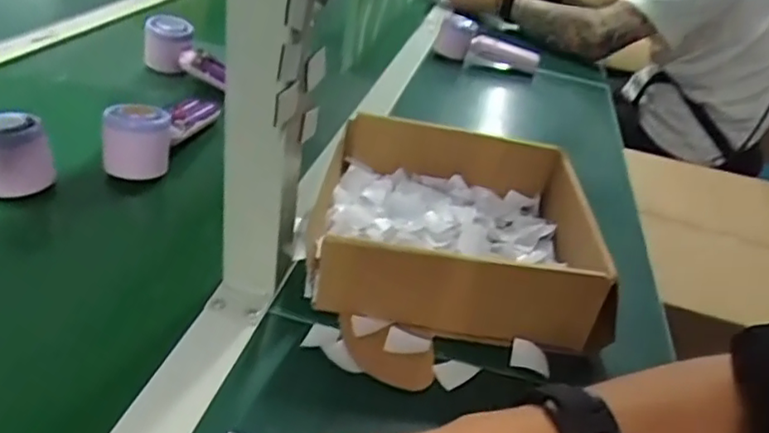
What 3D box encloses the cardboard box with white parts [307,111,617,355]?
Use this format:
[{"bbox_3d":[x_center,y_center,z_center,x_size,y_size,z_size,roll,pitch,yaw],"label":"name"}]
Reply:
[{"bbox_3d":[0.065,-0.002,0.524,0.223,0.074,0.239,12,33,-2],"label":"cardboard box with white parts"}]

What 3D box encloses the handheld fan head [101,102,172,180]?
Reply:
[{"bbox_3d":[-0.225,-0.069,0.556,0.048,0.057,0.043,18,34,8],"label":"handheld fan head"}]

